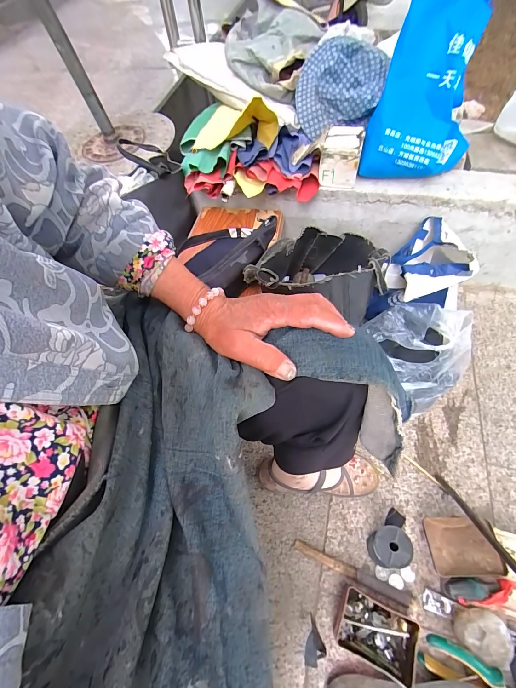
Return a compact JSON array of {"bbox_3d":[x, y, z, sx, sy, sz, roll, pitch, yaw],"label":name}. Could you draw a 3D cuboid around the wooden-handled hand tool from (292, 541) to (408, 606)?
[{"bbox_3d":[0.169,0.421,0.556,0.206,0.014,0.023,18,57,18],"label":"wooden-handled hand tool"}]

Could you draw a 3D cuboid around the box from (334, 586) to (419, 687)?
[{"bbox_3d":[0.191,0.472,0.492,0.114,0.048,0.079,18,58,18],"label":"box"}]

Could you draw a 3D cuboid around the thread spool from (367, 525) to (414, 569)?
[{"bbox_3d":[0.232,0.363,0.534,0.052,0.098,0.057,-6,53,1],"label":"thread spool"}]

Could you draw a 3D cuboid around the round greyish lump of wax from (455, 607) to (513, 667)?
[{"bbox_3d":[0.354,0.459,0.472,0.081,0.048,0.061,23,59,21],"label":"round greyish lump of wax"}]

